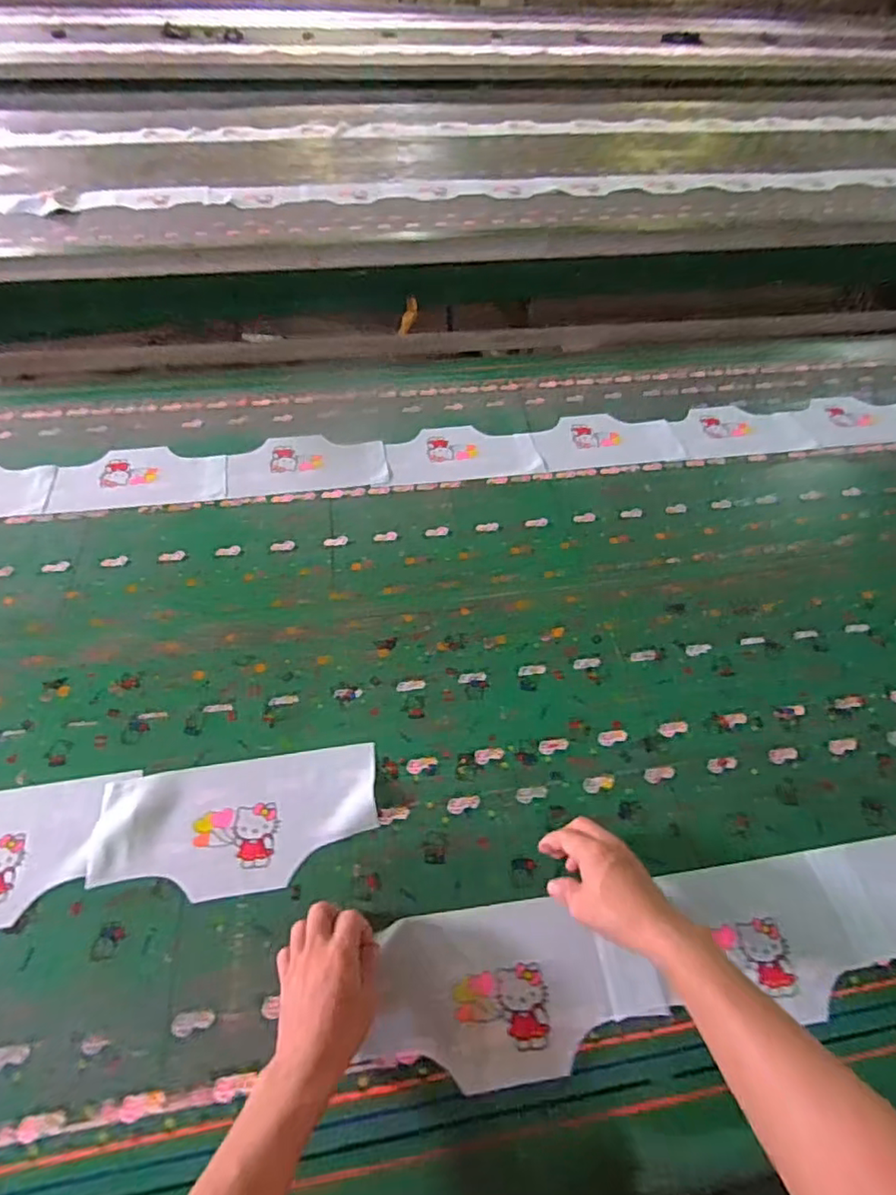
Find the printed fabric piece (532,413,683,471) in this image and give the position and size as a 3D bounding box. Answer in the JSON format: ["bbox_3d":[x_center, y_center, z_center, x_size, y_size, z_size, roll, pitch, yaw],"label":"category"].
[{"bbox_3d":[0.276,-0.274,1.042,0.249,0.005,0.134,-6,54,-6],"label":"printed fabric piece"}]

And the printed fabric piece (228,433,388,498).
[{"bbox_3d":[-0.228,-0.221,0.977,0.252,0.005,0.138,-7,54,-7],"label":"printed fabric piece"}]

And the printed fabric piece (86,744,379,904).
[{"bbox_3d":[-0.217,0.236,0.627,0.283,0.010,0.133,-8,54,-7],"label":"printed fabric piece"}]

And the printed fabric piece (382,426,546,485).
[{"bbox_3d":[0.025,-0.243,1.008,0.252,0.006,0.131,-5,54,-6],"label":"printed fabric piece"}]

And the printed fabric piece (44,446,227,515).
[{"bbox_3d":[-0.482,-0.191,0.946,0.260,0.008,0.134,-6,54,-6],"label":"printed fabric piece"}]

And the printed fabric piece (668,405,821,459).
[{"bbox_3d":[0.523,-0.297,1.070,0.240,0.010,0.130,-4,55,-2],"label":"printed fabric piece"}]

